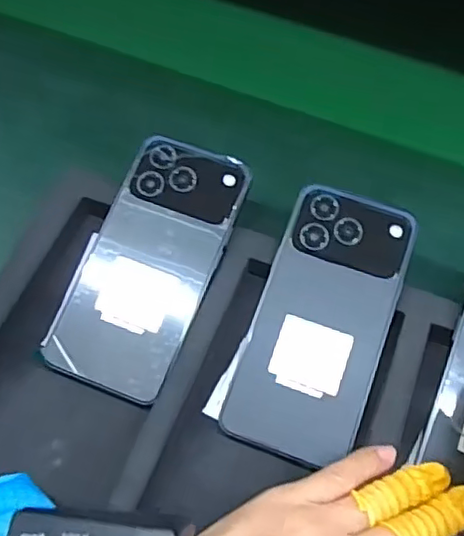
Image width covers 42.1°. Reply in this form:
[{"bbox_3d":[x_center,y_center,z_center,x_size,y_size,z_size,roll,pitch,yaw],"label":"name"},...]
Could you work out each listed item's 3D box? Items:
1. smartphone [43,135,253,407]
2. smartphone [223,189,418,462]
[{"bbox_3d":[-0.049,-0.003,0.366,0.075,0.008,0.157,20,76,8],"label":"smartphone"},{"bbox_3d":[0.053,0.031,0.352,0.075,0.006,0.156,19,77,8],"label":"smartphone"}]

